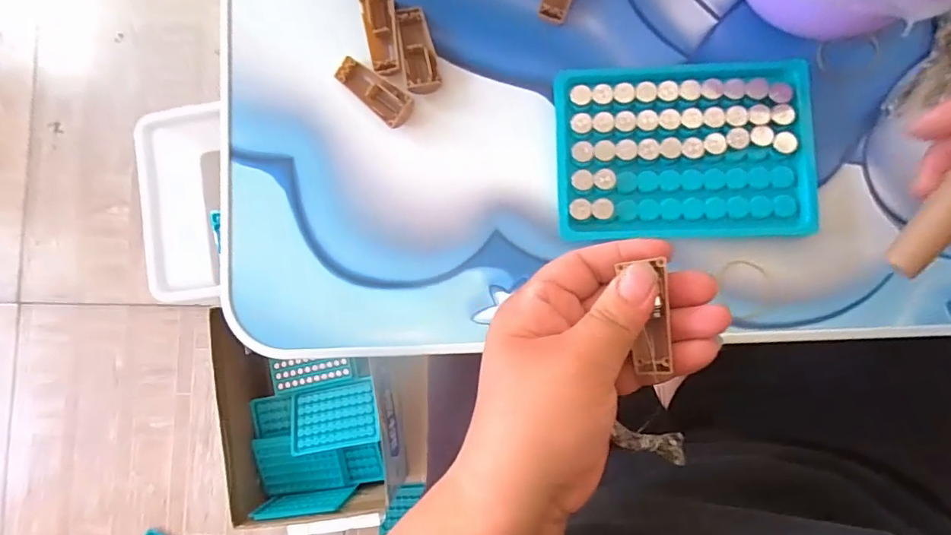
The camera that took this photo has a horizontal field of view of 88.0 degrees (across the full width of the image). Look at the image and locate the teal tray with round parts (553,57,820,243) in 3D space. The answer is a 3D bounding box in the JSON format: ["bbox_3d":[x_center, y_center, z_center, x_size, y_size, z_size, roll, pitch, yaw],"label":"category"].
[{"bbox_3d":[0.111,-0.063,0.267,0.131,0.018,0.094,0,86,5],"label":"teal tray with round parts"}]

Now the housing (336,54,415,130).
[{"bbox_3d":[-0.059,-0.103,0.286,0.050,0.007,0.019,41,90,6],"label":"housing"}]

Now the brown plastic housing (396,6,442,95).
[{"bbox_3d":[-0.034,-0.127,0.286,0.019,0.007,0.050,-12,85,4],"label":"brown plastic housing"}]

